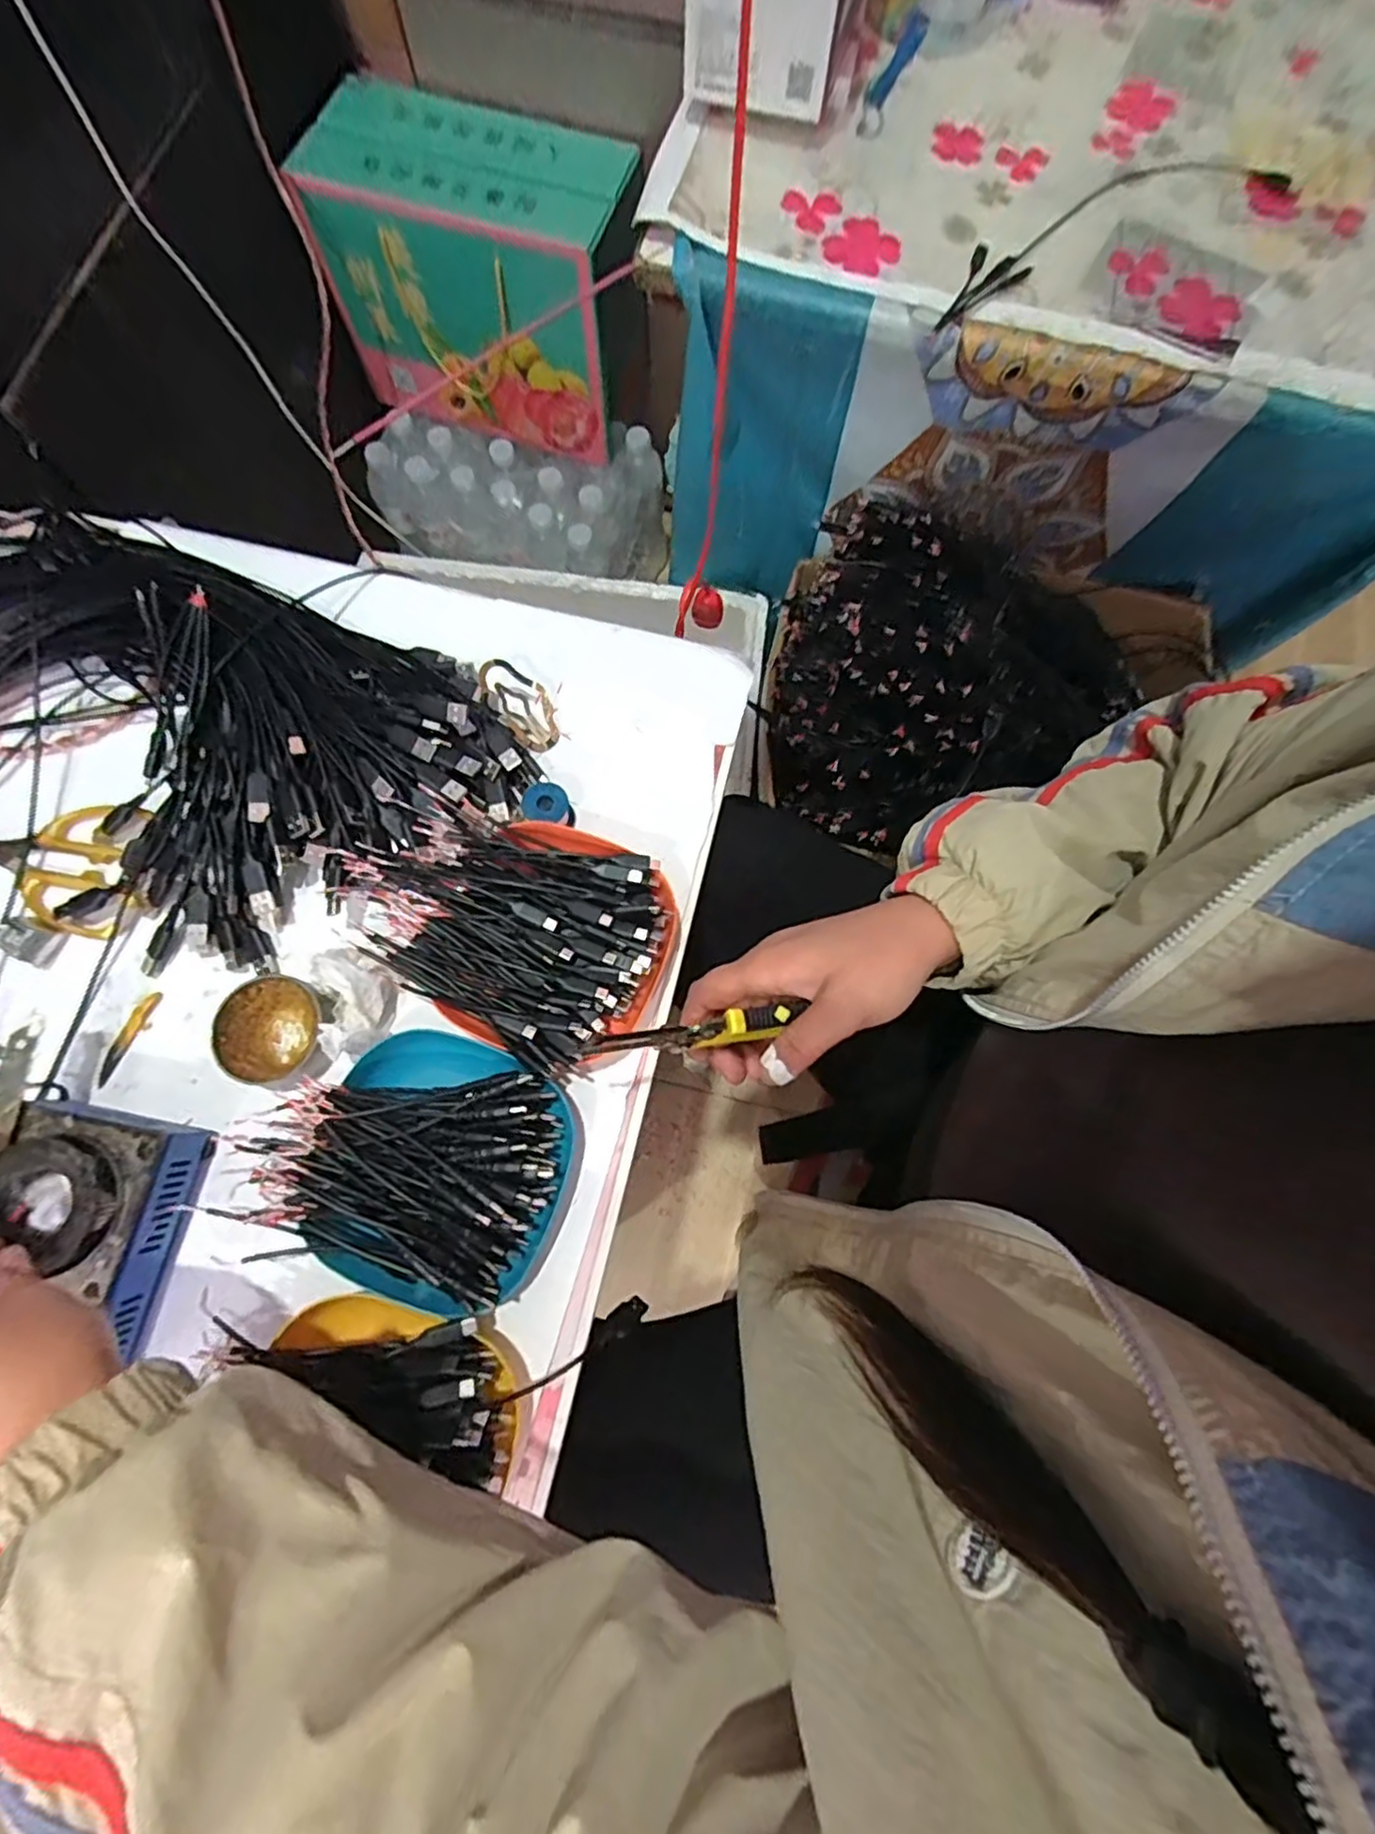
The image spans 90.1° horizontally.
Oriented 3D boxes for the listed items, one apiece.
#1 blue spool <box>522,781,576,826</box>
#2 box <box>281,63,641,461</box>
[{"bbox_3d":[-0.091,-0.071,0.452,0.030,0.024,0.026,11,76,1],"label":"blue spool"},{"bbox_3d":[-0.223,-0.718,0.794,0.318,0.241,0.170,22,77,4],"label":"box"}]

